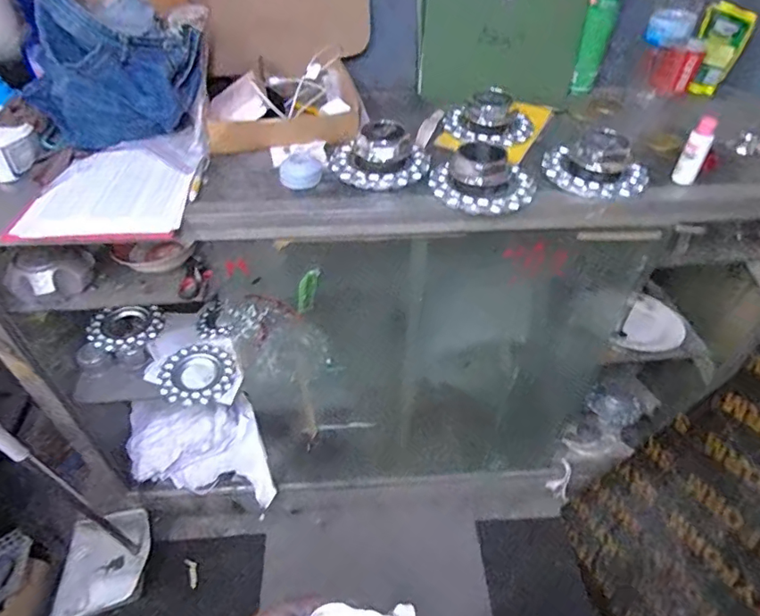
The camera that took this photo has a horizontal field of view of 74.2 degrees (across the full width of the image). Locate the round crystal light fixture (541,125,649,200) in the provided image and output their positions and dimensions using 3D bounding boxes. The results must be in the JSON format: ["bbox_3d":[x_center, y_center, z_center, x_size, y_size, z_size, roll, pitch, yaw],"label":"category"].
[{"bbox_3d":[0.348,-0.236,0.803,0.159,0.062,0.134,19,51,15],"label":"round crystal light fixture"}]

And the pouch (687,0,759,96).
[{"bbox_3d":[0.687,-0.525,1.026,0.090,0.162,0.024,20,42,12],"label":"pouch"}]

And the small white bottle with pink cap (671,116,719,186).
[{"bbox_3d":[0.494,-0.244,0.785,0.036,0.097,0.034,28,53,21],"label":"small white bottle with pink cap"}]

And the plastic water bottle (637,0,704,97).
[{"bbox_3d":[0.537,-0.521,0.925,0.073,0.244,0.068,23,52,18],"label":"plastic water bottle"}]

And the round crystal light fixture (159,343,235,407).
[{"bbox_3d":[-0.423,0.155,1.155,0.166,0.032,0.155,1,48,-1],"label":"round crystal light fixture"}]

